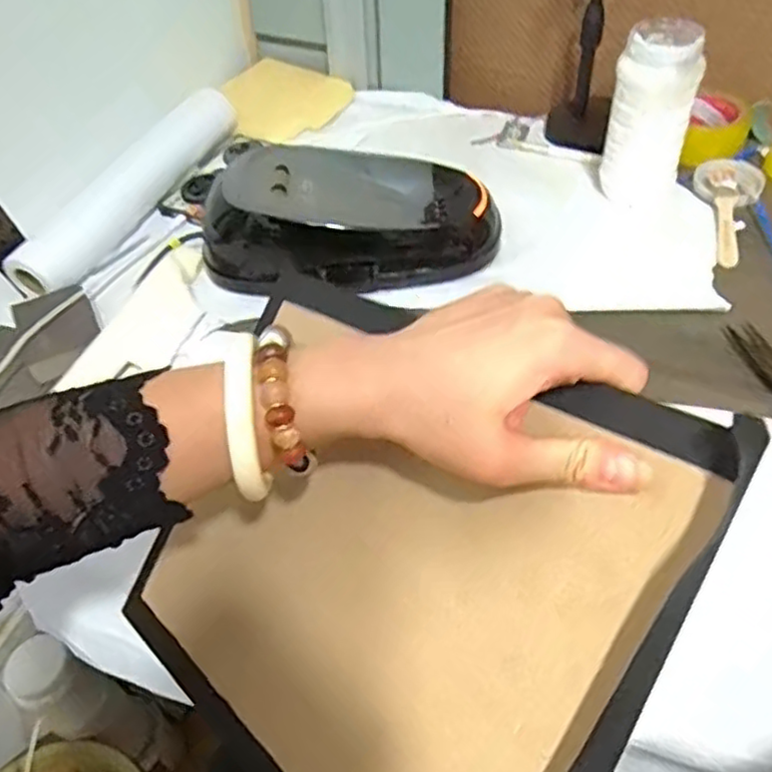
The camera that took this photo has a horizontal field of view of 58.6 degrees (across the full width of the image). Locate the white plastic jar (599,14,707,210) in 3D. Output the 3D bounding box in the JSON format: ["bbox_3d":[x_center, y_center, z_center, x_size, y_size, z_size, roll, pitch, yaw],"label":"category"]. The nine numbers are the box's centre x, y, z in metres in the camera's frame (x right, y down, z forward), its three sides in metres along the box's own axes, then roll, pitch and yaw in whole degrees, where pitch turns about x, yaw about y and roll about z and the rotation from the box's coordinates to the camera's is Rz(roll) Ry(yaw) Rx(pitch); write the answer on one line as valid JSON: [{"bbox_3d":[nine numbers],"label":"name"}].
[{"bbox_3d":[0.274,-0.278,0.709,0.076,0.158,0.064,24,55,24],"label":"white plastic jar"}]

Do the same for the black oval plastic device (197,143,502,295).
[{"bbox_3d":[-0.038,-0.179,0.700,0.305,0.085,0.151,-2,49,4],"label":"black oval plastic device"}]

